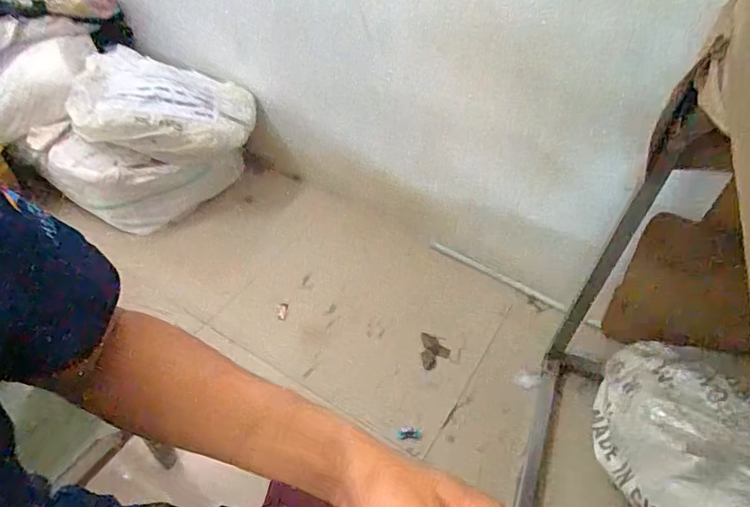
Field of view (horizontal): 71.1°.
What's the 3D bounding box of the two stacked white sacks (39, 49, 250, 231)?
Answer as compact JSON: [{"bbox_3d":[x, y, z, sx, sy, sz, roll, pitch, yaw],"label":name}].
[{"bbox_3d":[-0.559,-0.298,1.399,0.412,0.324,0.385,13,47,8],"label":"two stacked white sacks"}]

